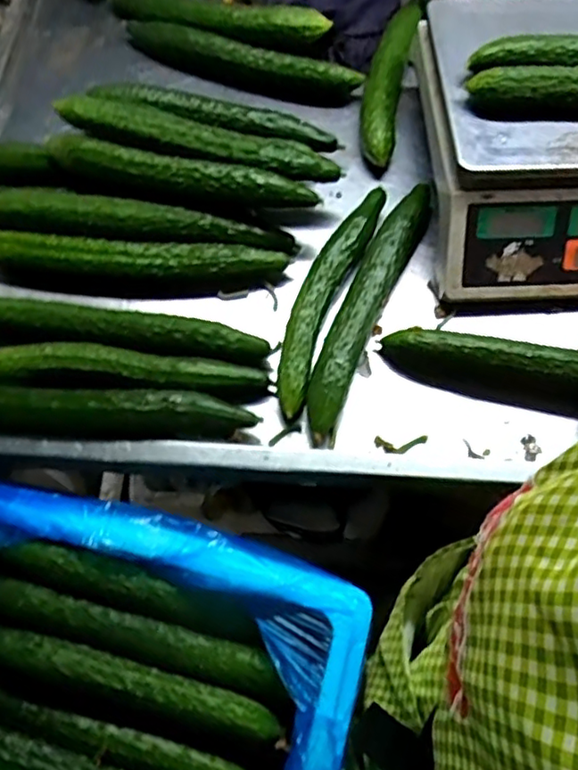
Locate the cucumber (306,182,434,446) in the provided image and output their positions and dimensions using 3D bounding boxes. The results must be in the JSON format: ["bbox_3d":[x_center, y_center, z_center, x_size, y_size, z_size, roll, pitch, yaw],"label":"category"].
[{"bbox_3d":[0.072,-0.074,0.579,0.041,0.044,0.269,22,67,10],"label":"cucumber"}]

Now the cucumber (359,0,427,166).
[{"bbox_3d":[0.112,-0.341,0.677,0.044,0.041,0.215,14,66,6],"label":"cucumber"}]

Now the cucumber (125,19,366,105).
[{"bbox_3d":[-0.056,-0.368,0.697,0.272,0.046,0.033,18,67,8],"label":"cucumber"}]

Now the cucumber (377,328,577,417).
[{"bbox_3d":[0.185,-0.015,0.545,0.201,0.038,0.043,11,66,9],"label":"cucumber"}]

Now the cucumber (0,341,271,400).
[{"bbox_3d":[-0.151,-0.013,0.545,0.261,0.036,0.036,2,65,1],"label":"cucumber"}]

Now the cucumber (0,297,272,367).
[{"bbox_3d":[-0.157,-0.051,0.563,0.277,0.043,0.042,9,66,4],"label":"cucumber"}]

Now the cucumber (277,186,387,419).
[{"bbox_3d":[0.034,-0.088,0.582,0.040,0.031,0.245,20,67,9],"label":"cucumber"}]

